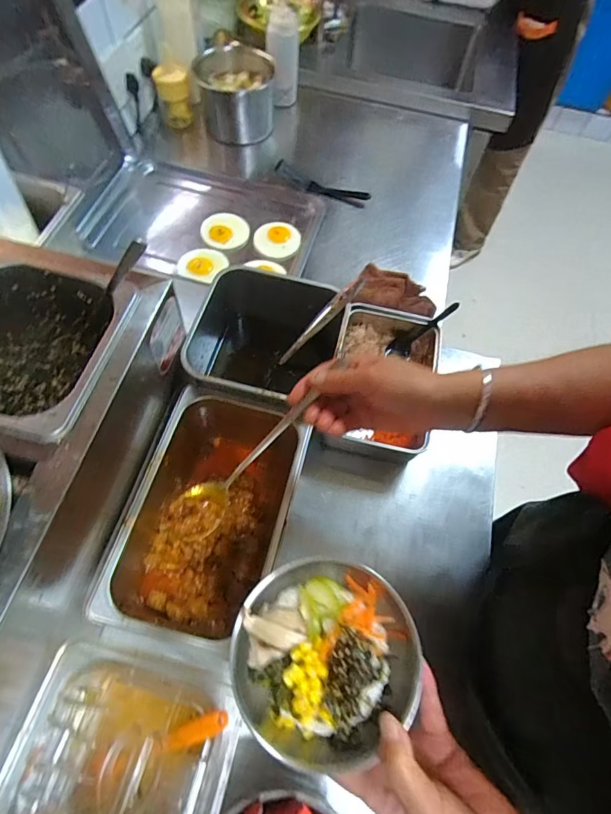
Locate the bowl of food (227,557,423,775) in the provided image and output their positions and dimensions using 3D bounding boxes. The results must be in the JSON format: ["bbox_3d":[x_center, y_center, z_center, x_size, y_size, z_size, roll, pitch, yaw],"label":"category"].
[{"bbox_3d":[0.018,0.192,0.336,0.143,0.049,0.131,1,64,-2],"label":"bowl of food"}]

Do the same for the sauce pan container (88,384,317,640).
[{"bbox_3d":[-0.106,0.125,0.500,0.165,0.098,0.257,19,64,7],"label":"sauce pan container"}]

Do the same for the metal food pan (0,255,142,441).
[{"bbox_3d":[-0.259,-0.050,0.422,0.161,0.085,0.169,14,64,4],"label":"metal food pan"}]

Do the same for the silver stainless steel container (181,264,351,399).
[{"bbox_3d":[-0.046,-0.071,0.580,0.183,0.119,0.180,9,63,2],"label":"silver stainless steel container"}]

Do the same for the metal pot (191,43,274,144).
[{"bbox_3d":[-0.150,-0.676,0.940,0.157,0.113,0.161,1,64,-2],"label":"metal pot"}]

